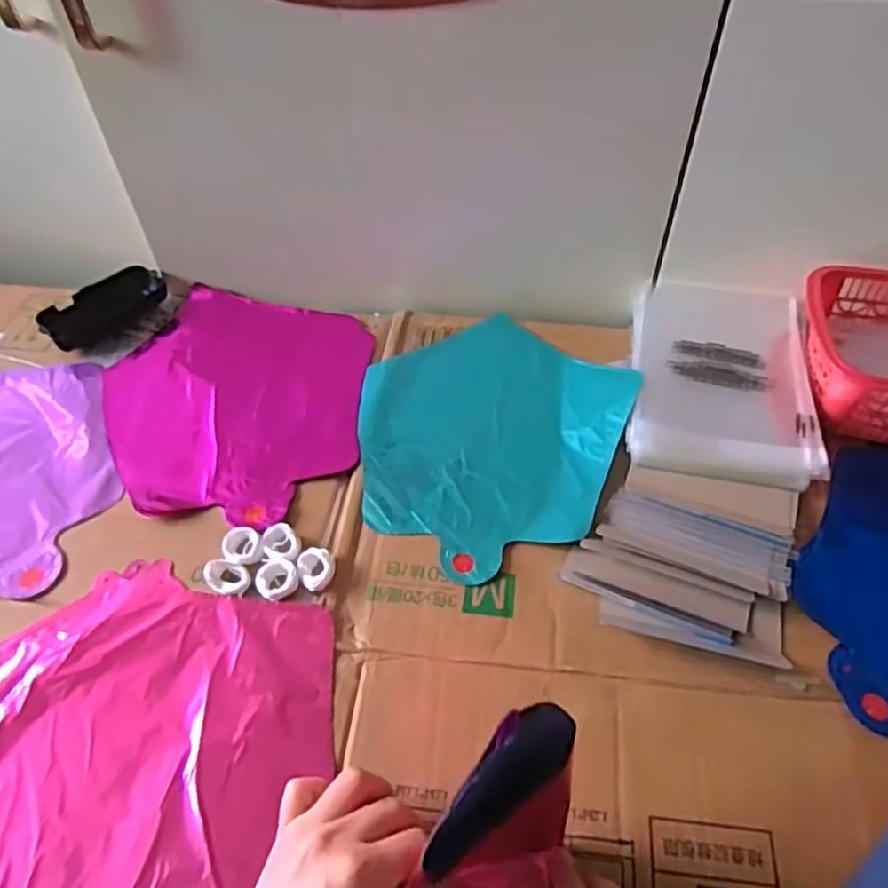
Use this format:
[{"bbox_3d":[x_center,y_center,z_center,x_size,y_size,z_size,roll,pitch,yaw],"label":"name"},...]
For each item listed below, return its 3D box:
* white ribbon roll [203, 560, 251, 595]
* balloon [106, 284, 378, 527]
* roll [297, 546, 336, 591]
[{"bbox_3d":[-0.144,0.089,0.476,0.031,0.007,0.022,14,52,12],"label":"white ribbon roll"},{"bbox_3d":[-0.173,-0.042,0.598,0.211,0.011,0.255,1,51,1],"label":"balloon"},{"bbox_3d":[-0.085,0.084,0.480,0.024,0.010,0.029,-16,52,-13],"label":"roll"}]

